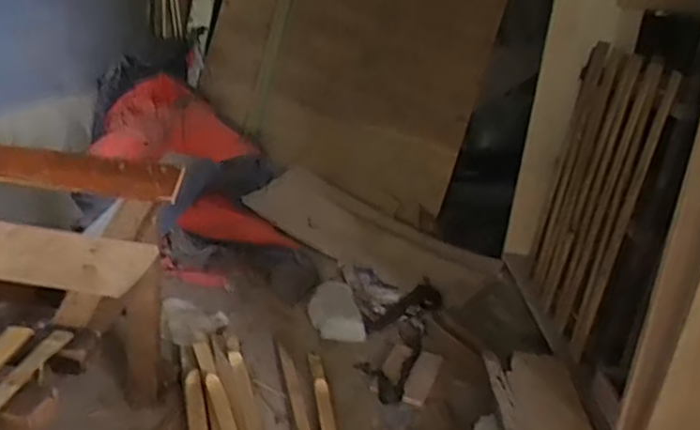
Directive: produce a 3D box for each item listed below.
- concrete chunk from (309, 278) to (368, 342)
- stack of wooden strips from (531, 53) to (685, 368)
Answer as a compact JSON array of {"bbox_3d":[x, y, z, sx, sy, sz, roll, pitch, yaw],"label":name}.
[{"bbox_3d":[-0.036,0.264,1.692,0.128,0.055,0.192,-35,67,0],"label":"concrete chunk"},{"bbox_3d":[0.577,-0.059,1.518,0.062,0.684,0.453,5,32,-5],"label":"stack of wooden strips"}]

